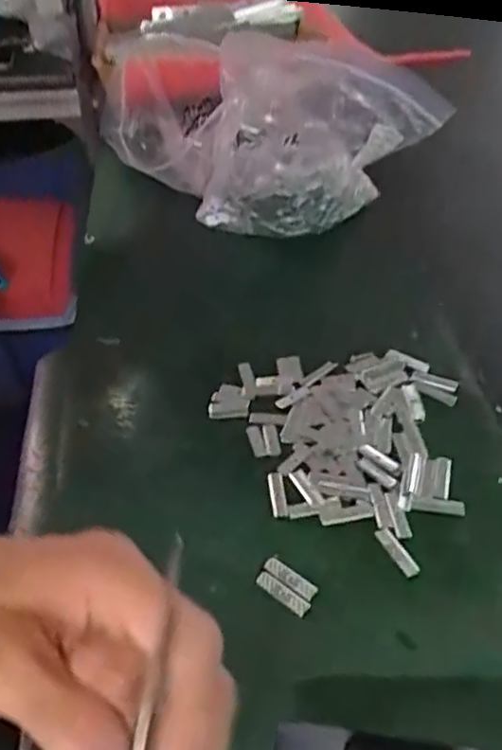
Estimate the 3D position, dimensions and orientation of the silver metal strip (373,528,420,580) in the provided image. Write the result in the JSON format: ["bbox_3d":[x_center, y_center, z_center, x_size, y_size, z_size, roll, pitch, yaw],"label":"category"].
[{"bbox_3d":[0.078,0.094,0.349,0.008,0.004,0.031,-19,47,-19],"label":"silver metal strip"}]

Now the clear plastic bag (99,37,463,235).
[{"bbox_3d":[0.008,-0.215,0.561,0.270,0.168,0.148,30,51,25],"label":"clear plastic bag"}]

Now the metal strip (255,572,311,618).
[{"bbox_3d":[0.016,0.110,0.332,0.030,0.004,0.009,29,51,25],"label":"metal strip"}]

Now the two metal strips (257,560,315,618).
[{"bbox_3d":[0.018,0.108,0.335,0.030,0.004,0.018,29,50,24],"label":"two metal strips"}]

